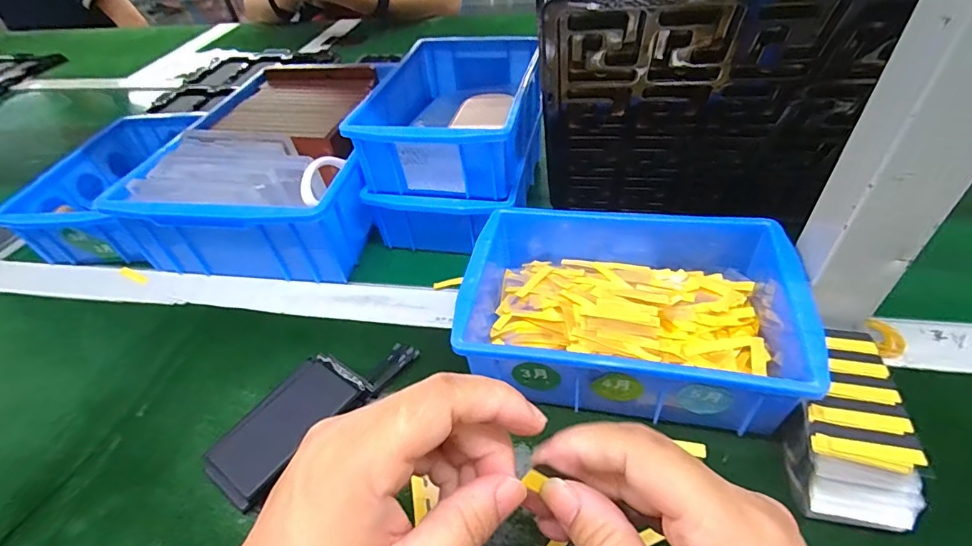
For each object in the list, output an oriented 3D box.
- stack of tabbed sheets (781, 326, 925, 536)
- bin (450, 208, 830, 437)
[{"bbox_3d":[0.192,0.082,0.262,0.051,0.041,0.102,7,45,14],"label":"stack of tabbed sheets"},{"bbox_3d":[0.090,0.024,0.317,0.193,0.068,0.135,6,45,13],"label":"bin"}]

